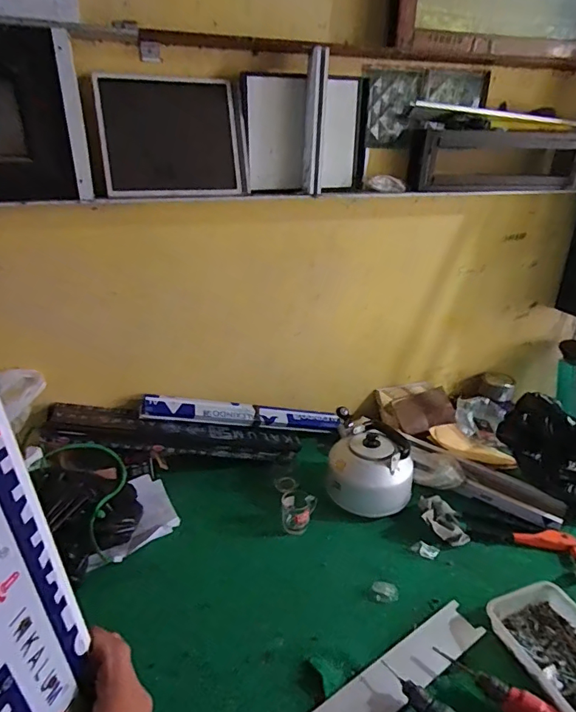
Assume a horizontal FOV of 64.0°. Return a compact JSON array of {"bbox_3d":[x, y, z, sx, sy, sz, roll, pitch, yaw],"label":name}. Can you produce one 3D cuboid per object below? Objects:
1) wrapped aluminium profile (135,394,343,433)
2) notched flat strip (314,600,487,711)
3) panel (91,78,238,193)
[{"bbox_3d":[-0.117,0.166,1.294,0.568,0.049,0.064,8,20,-24],"label":"wrapped aluminium profile"},{"bbox_3d":[0.153,0.557,0.767,0.460,0.015,0.077,-15,28,-31],"label":"notched flat strip"},{"bbox_3d":[-0.244,-0.459,0.967,0.276,0.228,0.023,-8,8,-18],"label":"panel"}]

